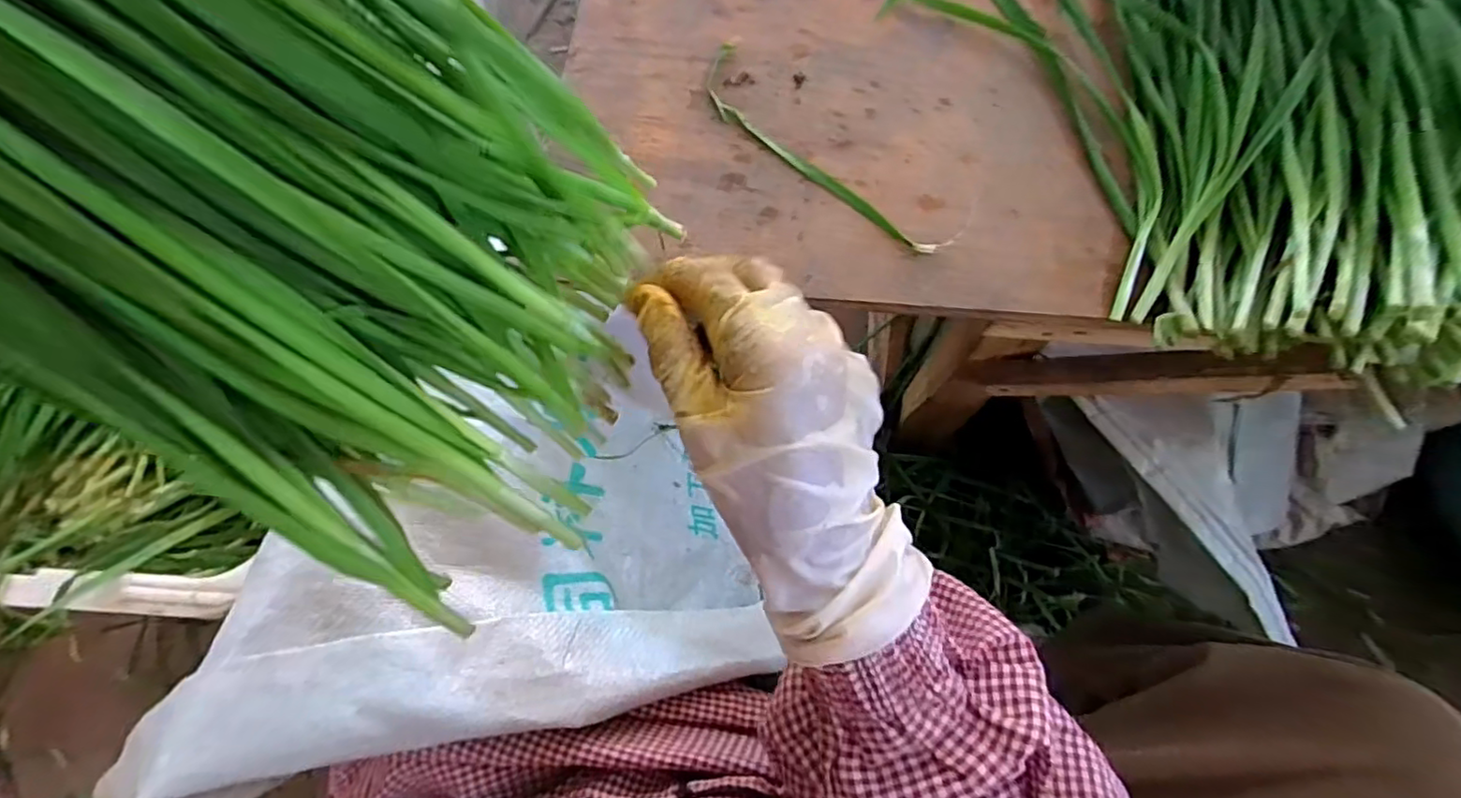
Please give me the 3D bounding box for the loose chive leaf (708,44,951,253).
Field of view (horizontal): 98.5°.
[{"bbox_3d":[0.048,-0.152,0.394,0.040,0.005,0.203,-39,75,-11],"label":"loose chive leaf"}]

